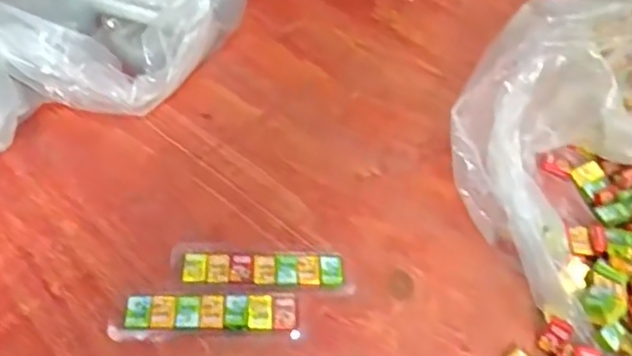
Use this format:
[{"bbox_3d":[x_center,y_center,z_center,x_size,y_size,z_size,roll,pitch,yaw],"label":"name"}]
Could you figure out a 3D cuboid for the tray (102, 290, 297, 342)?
[{"bbox_3d":[-0.077,0.097,0.454,0.128,0.009,0.034,1,46,-6],"label":"tray"}]

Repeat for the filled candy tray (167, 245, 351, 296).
[{"bbox_3d":[-0.040,0.069,0.485,0.133,0.010,0.036,5,46,-2],"label":"filled candy tray"}]

